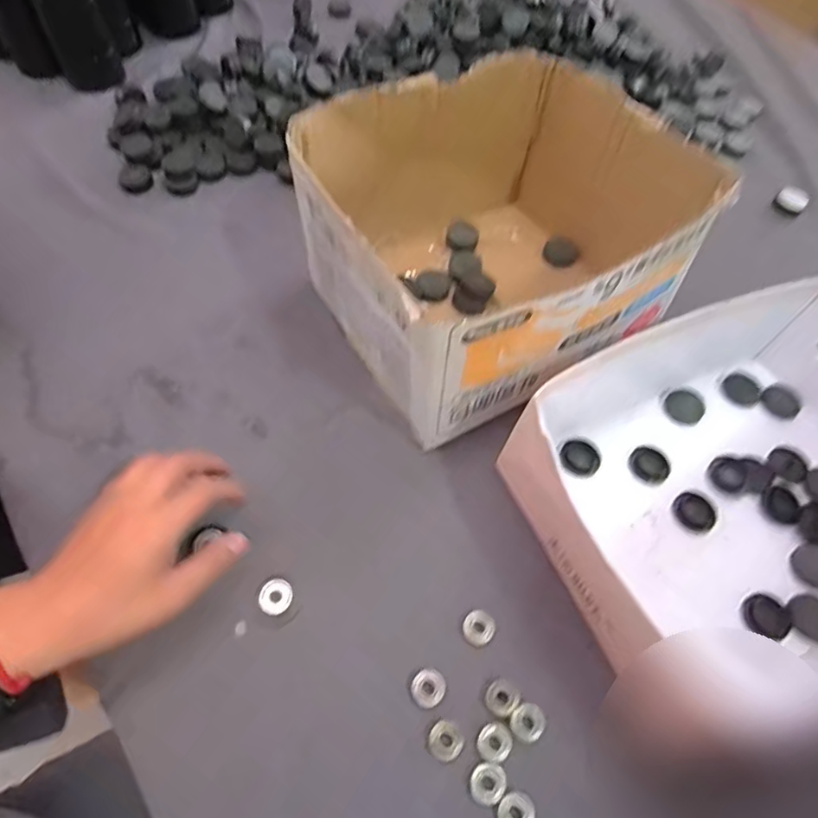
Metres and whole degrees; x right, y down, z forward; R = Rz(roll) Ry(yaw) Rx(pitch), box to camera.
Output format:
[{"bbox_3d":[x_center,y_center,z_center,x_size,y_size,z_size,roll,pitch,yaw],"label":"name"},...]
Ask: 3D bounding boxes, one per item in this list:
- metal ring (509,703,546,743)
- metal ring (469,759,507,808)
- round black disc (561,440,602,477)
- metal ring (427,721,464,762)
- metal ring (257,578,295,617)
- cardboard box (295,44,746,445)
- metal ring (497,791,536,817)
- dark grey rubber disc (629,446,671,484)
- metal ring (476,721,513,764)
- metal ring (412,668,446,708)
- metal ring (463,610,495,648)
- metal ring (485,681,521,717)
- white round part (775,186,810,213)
[{"bbox_3d":[0.077,0.201,0.366,0.021,0.004,0.023,34,62,16],"label":"metal ring"},{"bbox_3d":[0.048,0.228,0.347,0.024,0.004,0.021,-37,68,-23],"label":"metal ring"},{"bbox_3d":[0.141,0.039,0.465,0.030,0.004,0.030,2,58,-3],"label":"round black disc"},{"bbox_3d":[0.023,0.208,0.356,0.021,0.004,0.021,2,58,-3],"label":"metal ring"},{"bbox_3d":[-0.090,0.128,0.388,0.021,0.007,0.023,2,58,-3],"label":"metal ring"},{"bbox_3d":[0.068,-0.146,0.483,0.274,0.153,0.247,-24,63,-18],"label":"cardboard box"},{"bbox_3d":[0.064,0.243,0.343,0.023,0.005,0.022,2,58,-3],"label":"metal ring"},{"bbox_3d":[0.199,0.045,0.469,0.031,0.006,0.029,38,63,17],"label":"dark grey rubber disc"},{"bbox_3d":[0.055,0.209,0.358,0.020,0.004,0.023,35,62,16],"label":"metal ring"},{"bbox_3d":[0.013,0.182,0.371,0.021,0.004,0.023,2,58,-3],"label":"metal ring"},{"bbox_3d":[0.048,0.150,0.391,0.021,0.004,0.023,2,58,-3],"label":"metal ring"},{"bbox_3d":[0.061,0.187,0.368,0.021,0.004,0.020,-34,67,-22],"label":"metal ring"},{"bbox_3d":[0.440,-0.241,0.653,0.031,0.018,0.021,36,62,16],"label":"white round part"}]

